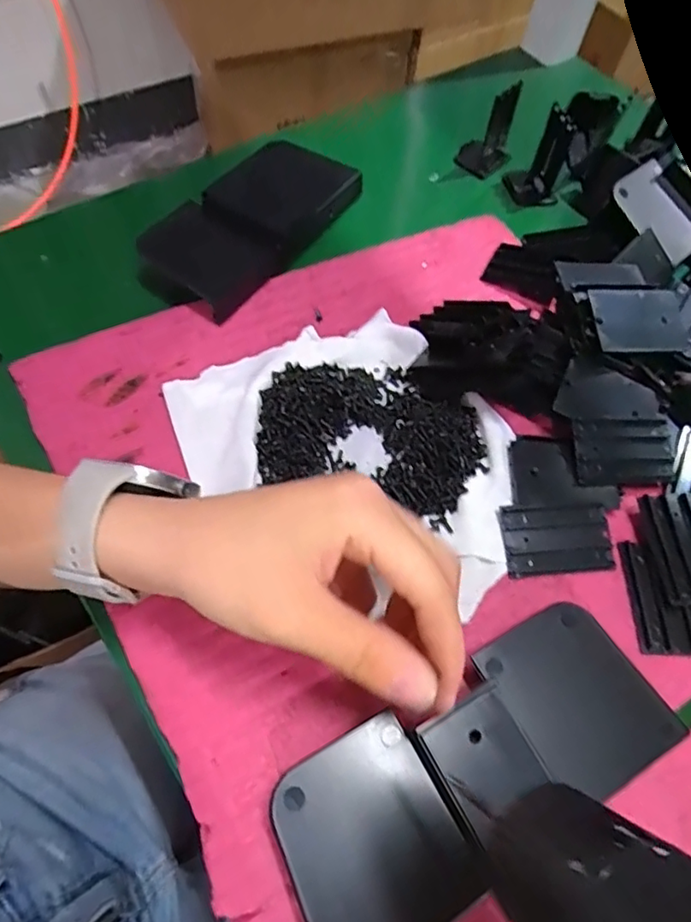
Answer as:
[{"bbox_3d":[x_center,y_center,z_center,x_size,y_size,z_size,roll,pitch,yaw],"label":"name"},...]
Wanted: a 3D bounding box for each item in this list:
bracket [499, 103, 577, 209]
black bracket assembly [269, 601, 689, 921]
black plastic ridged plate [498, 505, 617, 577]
[{"bbox_3d":[0.141,-0.222,0.419,0.036,0.060,0.031,11,62,3],"label":"bracket"},{"bbox_3d":[0.053,0.117,0.222,0.160,0.018,0.069,-25,66,-18],"label":"black bracket assembly"},{"bbox_3d":[0.105,0.039,0.287,0.053,0.004,0.033,-3,79,-7],"label":"black plastic ridged plate"}]

